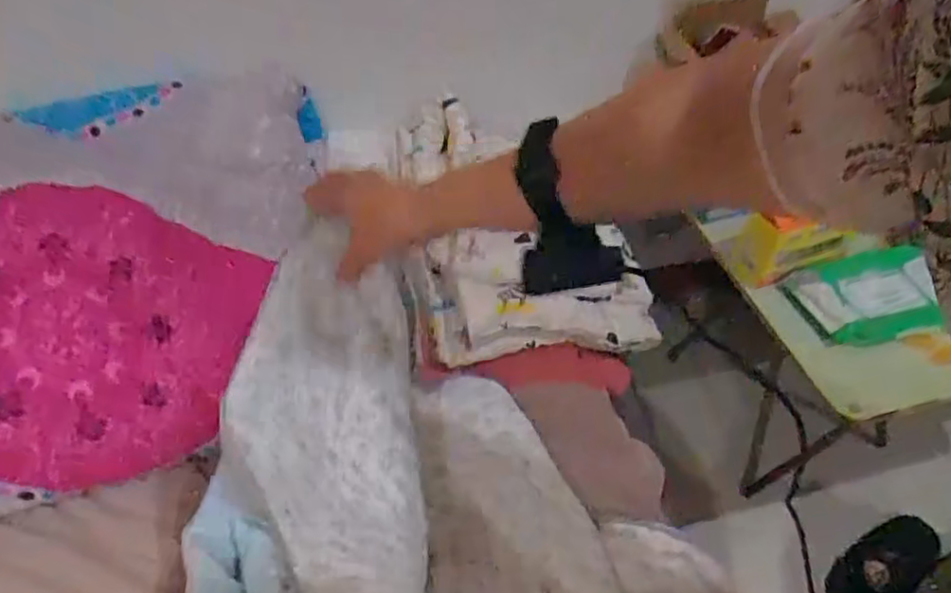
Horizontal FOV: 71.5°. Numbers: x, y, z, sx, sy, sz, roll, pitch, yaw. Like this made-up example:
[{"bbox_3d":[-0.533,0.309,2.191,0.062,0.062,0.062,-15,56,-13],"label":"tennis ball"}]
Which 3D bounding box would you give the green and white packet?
[{"bbox_3d":[0.531,0.000,0.910,0.195,0.019,0.129,-14,61,0],"label":"green and white packet"}]

